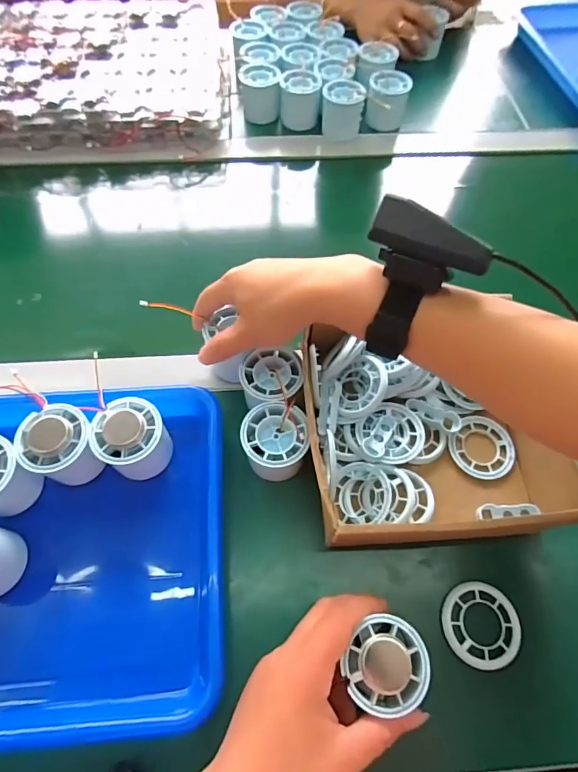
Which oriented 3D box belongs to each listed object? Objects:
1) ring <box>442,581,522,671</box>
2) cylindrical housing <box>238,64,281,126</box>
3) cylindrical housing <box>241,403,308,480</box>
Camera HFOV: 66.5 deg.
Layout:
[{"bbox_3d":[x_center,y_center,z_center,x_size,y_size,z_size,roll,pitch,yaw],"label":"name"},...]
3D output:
[{"bbox_3d":[0.146,0.182,0.337,0.057,0.010,0.058,0,63,0],"label":"ring"},{"bbox_3d":[-0.039,-0.403,0.607,0.051,0.054,0.047,0,63,0],"label":"cylindrical housing"},{"bbox_3d":[-0.012,0.049,0.374,0.050,0.055,0.053,0,63,0],"label":"cylindrical housing"}]

